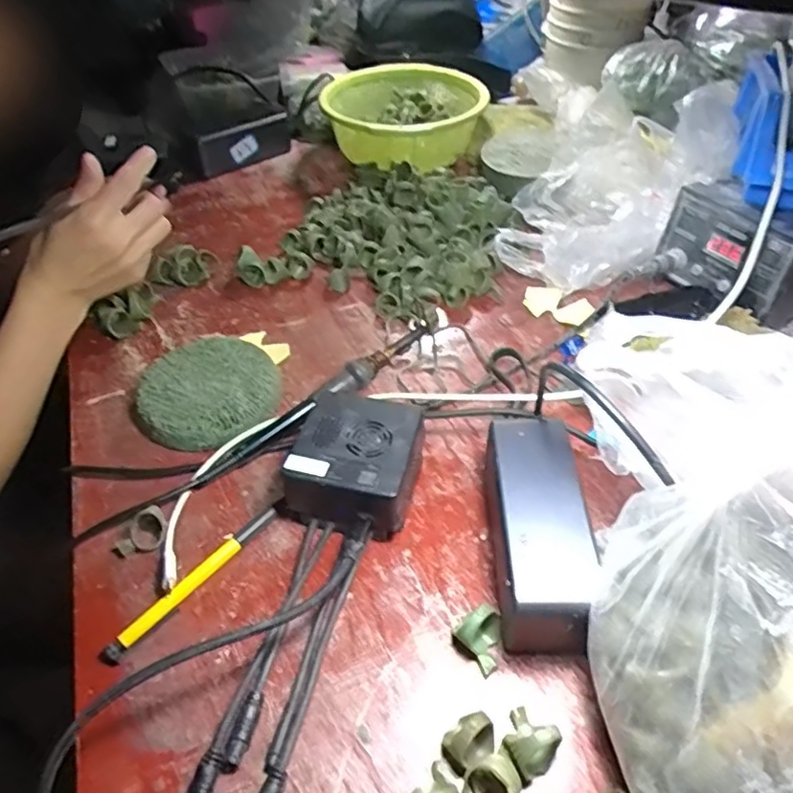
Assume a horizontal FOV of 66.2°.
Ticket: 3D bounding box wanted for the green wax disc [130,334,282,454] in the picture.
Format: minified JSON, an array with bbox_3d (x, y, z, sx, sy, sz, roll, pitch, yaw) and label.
[{"bbox_3d":[-0.145,-0.004,0.469,0.105,0.026,0.105,-2,45,2],"label":"green wax disc"}]

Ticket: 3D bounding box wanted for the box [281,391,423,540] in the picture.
[{"bbox_3d":[-0.028,0.043,0.397,0.086,0.048,0.086,11,47,14],"label":"box"}]

